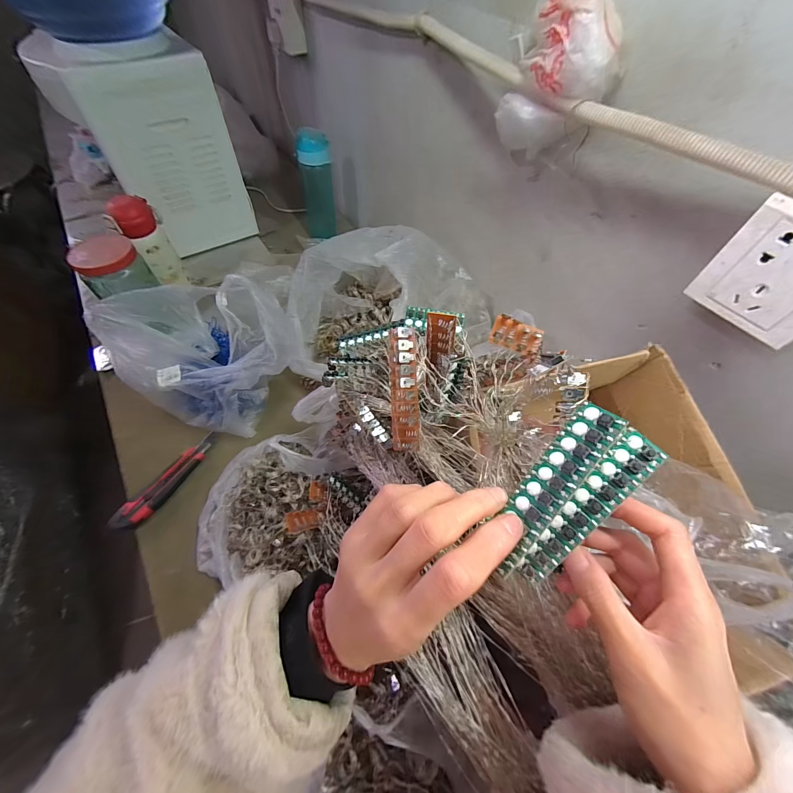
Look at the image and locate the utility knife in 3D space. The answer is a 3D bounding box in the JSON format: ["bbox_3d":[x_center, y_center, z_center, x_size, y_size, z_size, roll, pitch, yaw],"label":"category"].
[{"bbox_3d":[-0.352,0.129,0.522,0.038,0.021,0.166,25,59,14],"label":"utility knife"}]

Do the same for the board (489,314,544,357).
[{"bbox_3d":[0.093,-0.047,0.261,0.038,0.009,0.023,24,73,18],"label":"board"}]

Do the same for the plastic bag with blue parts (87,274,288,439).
[{"bbox_3d":[-0.320,-0.082,0.552,0.288,0.178,0.196,16,57,8],"label":"plastic bag with blue parts"}]

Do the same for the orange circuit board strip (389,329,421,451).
[{"bbox_3d":[0.006,-0.005,0.257,0.021,0.011,0.092,-3,91,-5],"label":"orange circuit board strip"}]

